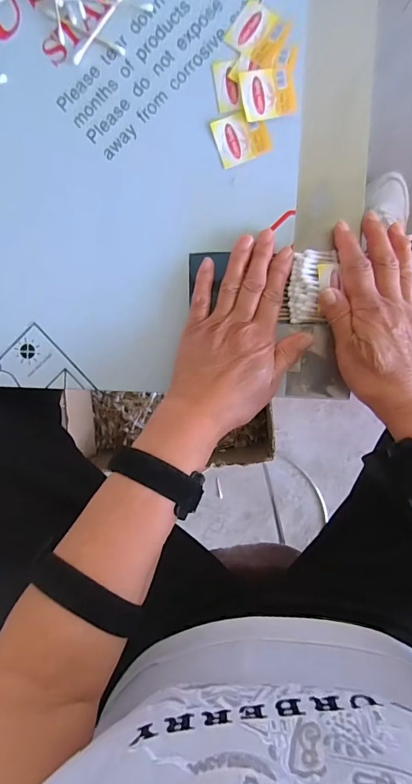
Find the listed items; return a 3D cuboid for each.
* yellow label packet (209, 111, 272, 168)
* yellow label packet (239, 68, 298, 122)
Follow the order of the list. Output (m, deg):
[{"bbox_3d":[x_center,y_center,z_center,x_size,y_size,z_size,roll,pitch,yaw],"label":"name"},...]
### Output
[{"bbox_3d":[0.030,-0.216,0.351,0.044,0.004,0.038,-20,94,5],"label":"yellow label packet"},{"bbox_3d":[0.053,-0.248,0.344,0.045,0.004,0.039,-6,95,4],"label":"yellow label packet"}]

